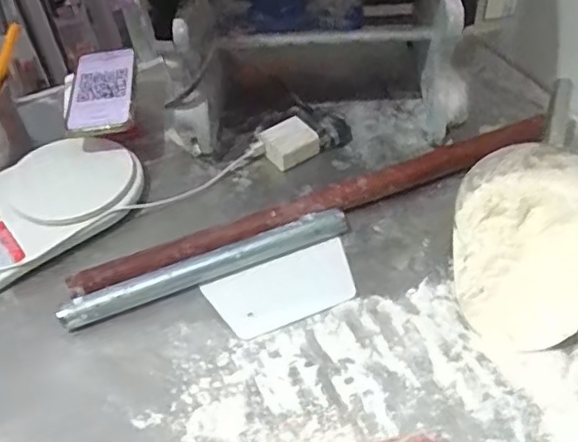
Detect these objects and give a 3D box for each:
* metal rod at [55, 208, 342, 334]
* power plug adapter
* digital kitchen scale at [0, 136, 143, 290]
[{"bbox_3d":[-0.079,0.047,0.617,0.291,0.022,0.027,-19,49,-11],"label":"metal rod"},{"bbox_3d":[-0.001,-0.092,0.733,0.062,0.032,0.049,-28,51,-18],"label":"power plug adapter"},{"bbox_3d":[-0.275,-0.022,0.685,0.212,0.030,0.150,-33,53,-22],"label":"digital kitchen scale"}]

